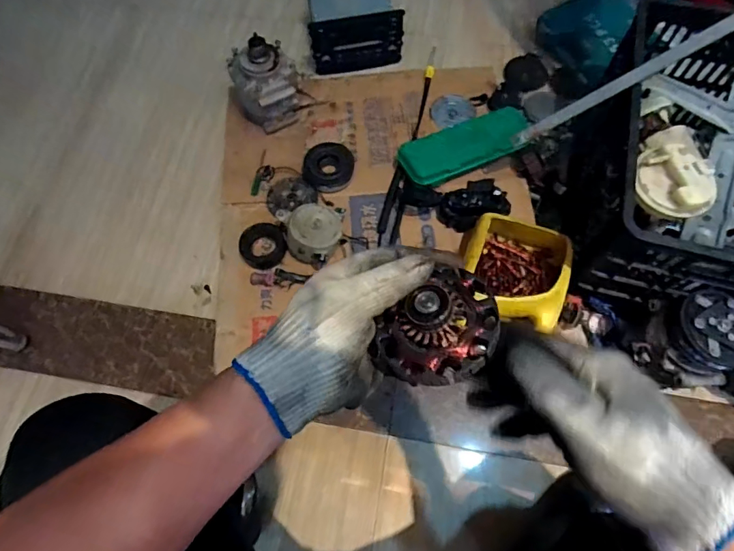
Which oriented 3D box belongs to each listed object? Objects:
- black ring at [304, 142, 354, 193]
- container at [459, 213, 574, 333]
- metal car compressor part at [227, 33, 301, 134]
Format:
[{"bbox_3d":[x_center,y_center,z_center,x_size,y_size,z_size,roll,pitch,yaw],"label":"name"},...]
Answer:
[{"bbox_3d":[-0.082,-0.235,1.013,0.107,0.030,0.118,24,73,11],"label":"black ring"},{"bbox_3d":[0.265,-0.002,0.858,0.179,0.091,0.193,15,68,7],"label":"container"},{"bbox_3d":[-0.226,-0.416,1.011,0.152,0.178,0.136,-10,67,-3],"label":"metal car compressor part"}]

